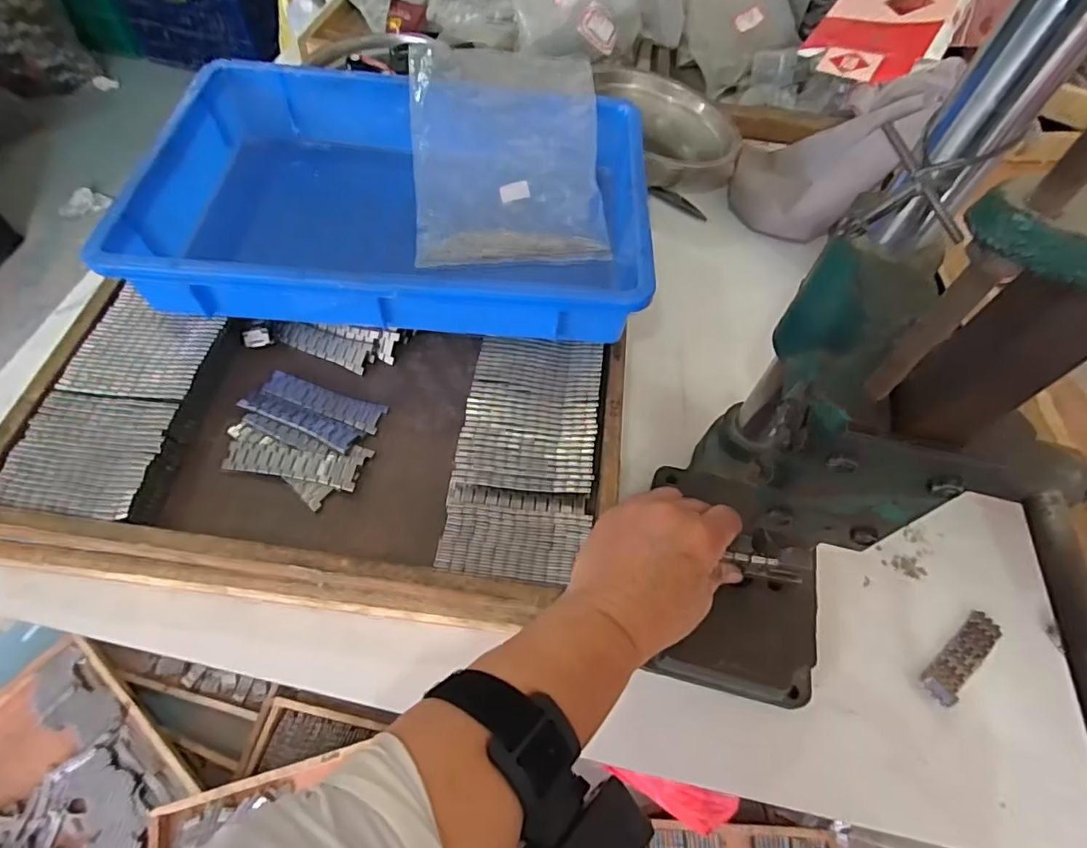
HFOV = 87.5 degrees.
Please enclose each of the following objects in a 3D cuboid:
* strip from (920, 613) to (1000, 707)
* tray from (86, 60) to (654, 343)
[{"bbox_3d":[0.282,0.156,0.381,0.078,0.006,0.021,-33,66,-21],"label":"strip"},{"bbox_3d":[-0.108,-0.178,0.466,0.368,0.082,0.251,3,59,-2],"label":"tray"}]

